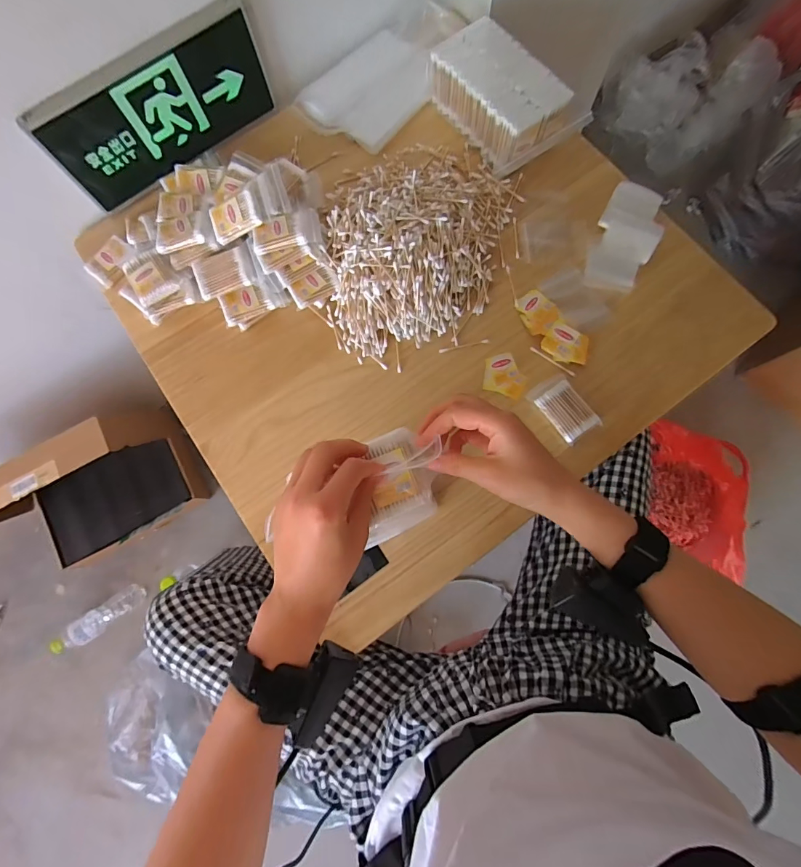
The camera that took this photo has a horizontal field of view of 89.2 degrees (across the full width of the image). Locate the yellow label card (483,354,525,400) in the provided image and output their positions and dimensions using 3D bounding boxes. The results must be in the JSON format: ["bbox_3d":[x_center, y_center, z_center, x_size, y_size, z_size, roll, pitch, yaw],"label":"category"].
[{"bbox_3d":[0.150,-0.084,0.587,0.055,0.007,0.061,6,83,8],"label":"yellow label card"}]

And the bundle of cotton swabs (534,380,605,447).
[{"bbox_3d":[0.230,-0.030,0.563,0.057,0.022,0.077,-35,80,-6],"label":"bundle of cotton swabs"}]

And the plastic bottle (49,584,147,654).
[{"bbox_3d":[-0.738,0.456,0.994,0.220,0.054,0.063,-40,78,-7],"label":"plastic bottle"}]

